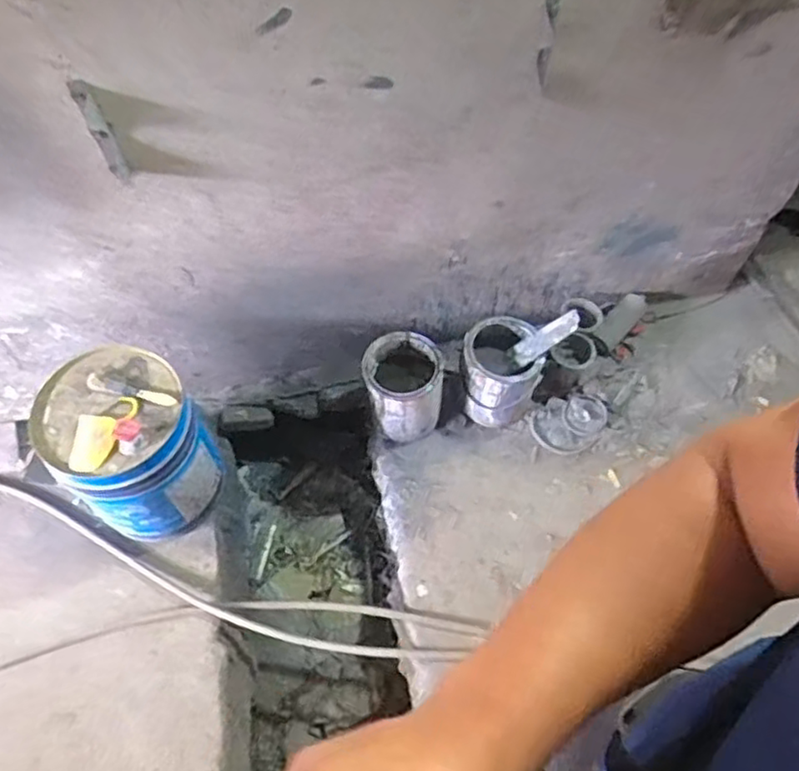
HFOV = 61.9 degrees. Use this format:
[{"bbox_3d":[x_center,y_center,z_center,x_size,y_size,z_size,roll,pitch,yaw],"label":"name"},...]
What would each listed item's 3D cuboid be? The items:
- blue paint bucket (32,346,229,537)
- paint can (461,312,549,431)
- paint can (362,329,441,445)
[{"bbox_3d":[-0.504,0.129,1.303,0.250,0.359,0.264,0,59,0],"label":"blue paint bucket"},{"bbox_3d":[0.222,-0.031,1.472,0.169,0.187,0.199,7,61,5],"label":"paint can"},{"bbox_3d":[0.007,0.003,1.451,0.164,0.195,0.174,0,61,1],"label":"paint can"}]

